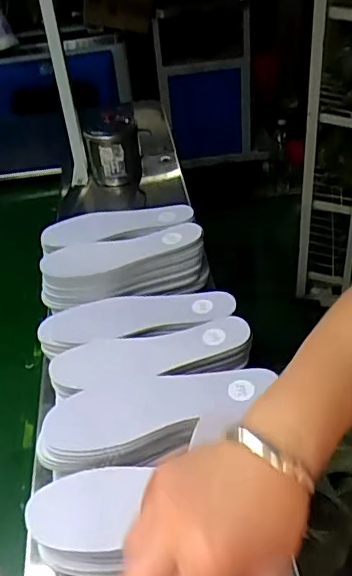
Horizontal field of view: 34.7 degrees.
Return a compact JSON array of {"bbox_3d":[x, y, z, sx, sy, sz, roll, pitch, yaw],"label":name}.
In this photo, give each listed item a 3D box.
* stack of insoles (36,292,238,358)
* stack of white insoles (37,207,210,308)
[{"bbox_3d":[-0.050,0.037,0.714,0.240,0.029,0.078,-8,39,-4],"label":"stack of insoles"},{"bbox_3d":[-0.075,-0.048,0.794,0.219,0.071,0.147,-8,39,-4],"label":"stack of white insoles"}]

